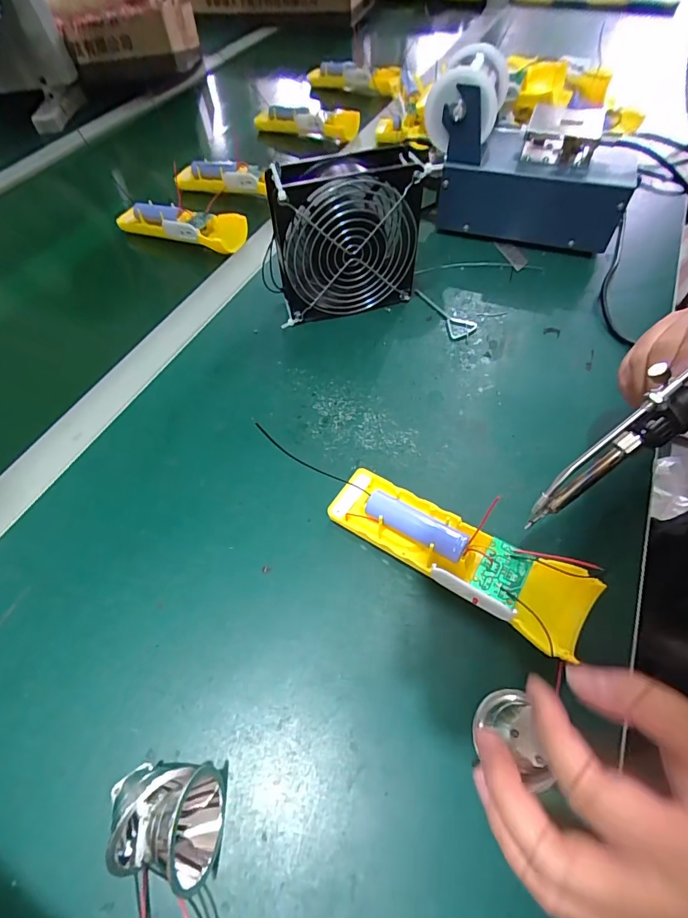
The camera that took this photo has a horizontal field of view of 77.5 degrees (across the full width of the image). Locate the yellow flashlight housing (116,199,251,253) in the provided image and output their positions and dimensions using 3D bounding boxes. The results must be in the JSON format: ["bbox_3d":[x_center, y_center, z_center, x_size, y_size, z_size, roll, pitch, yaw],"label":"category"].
[{"bbox_3d":[-0.194,-0.268,0.492,0.160,0.027,0.043,13,58,10],"label":"yellow flashlight housing"}]

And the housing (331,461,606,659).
[{"bbox_3d":[0.066,0.058,0.269,0.163,0.032,0.048,29,62,19],"label":"housing"}]

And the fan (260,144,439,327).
[{"bbox_3d":[0.004,-0.189,0.376,0.127,0.123,0.045,-11,57,-6],"label":"fan"}]

